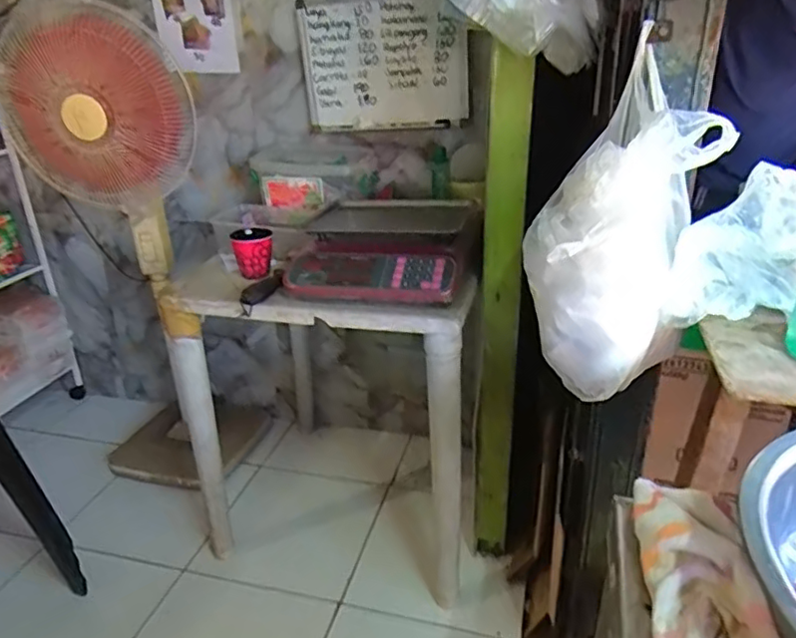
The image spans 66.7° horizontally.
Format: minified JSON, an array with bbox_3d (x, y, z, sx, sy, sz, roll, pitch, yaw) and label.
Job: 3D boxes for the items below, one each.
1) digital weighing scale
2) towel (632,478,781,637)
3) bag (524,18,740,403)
[{"bbox_3d":[-0.022,-0.157,1.223,0.330,0.108,0.358,4,26,14],"label":"digital weighing scale"},{"bbox_3d":[0.267,0.250,0.516,0.093,0.058,0.277,2,26,10],"label":"towel"},{"bbox_3d":[0.287,-0.119,0.782,0.201,0.457,0.146,10,9,-8],"label":"bag"}]

